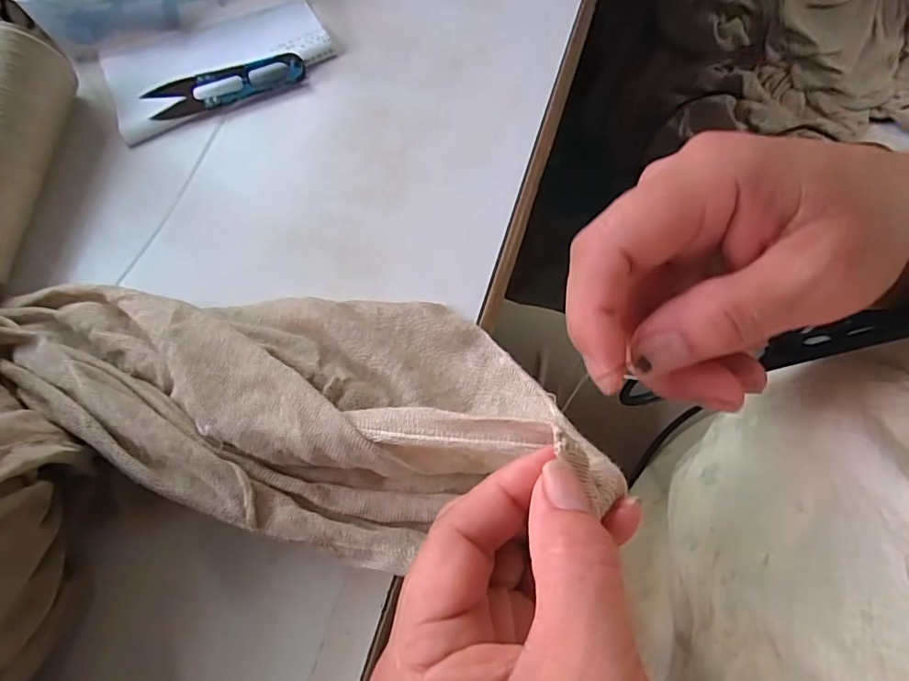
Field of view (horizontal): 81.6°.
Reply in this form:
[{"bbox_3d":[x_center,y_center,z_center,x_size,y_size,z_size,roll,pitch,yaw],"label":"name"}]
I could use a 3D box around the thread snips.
[{"bbox_3d":[-0.148,-0.166,0.345,0.101,0.015,0.019,-18,70,-5],"label":"thread snips"}]

